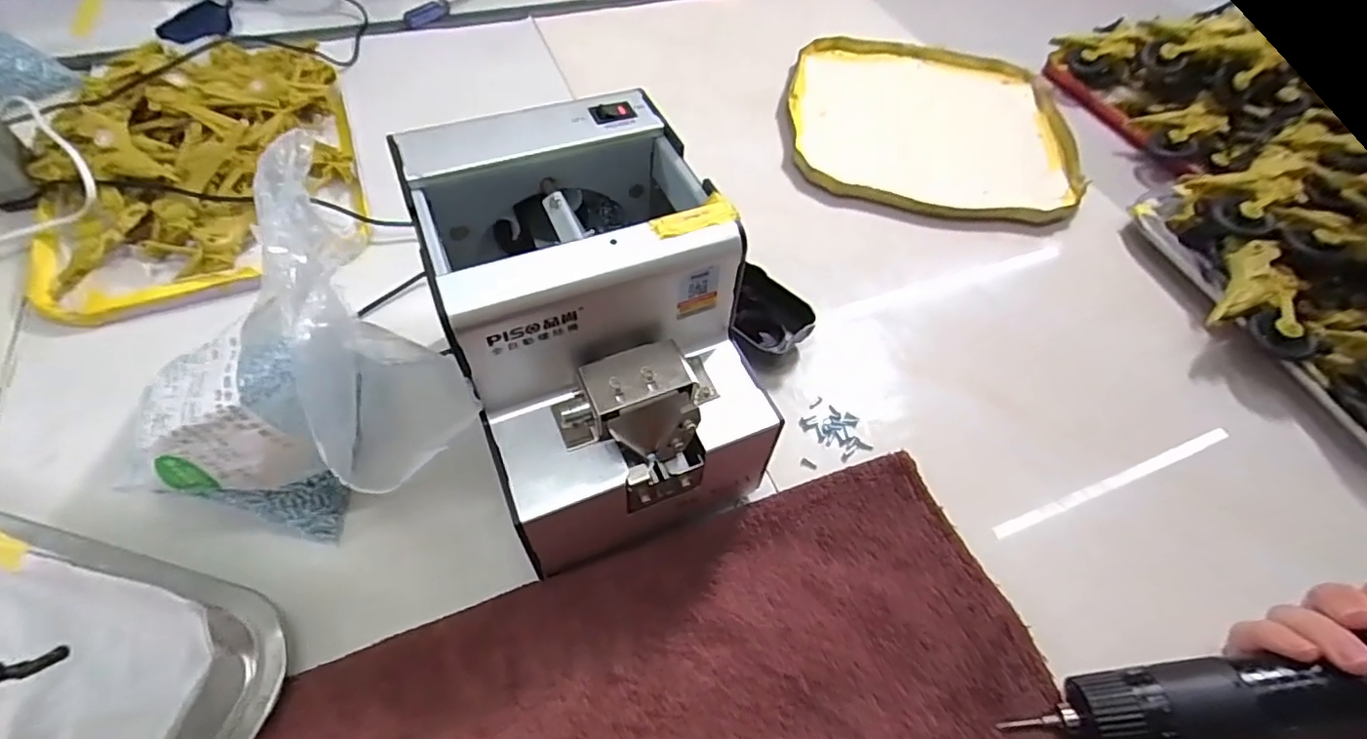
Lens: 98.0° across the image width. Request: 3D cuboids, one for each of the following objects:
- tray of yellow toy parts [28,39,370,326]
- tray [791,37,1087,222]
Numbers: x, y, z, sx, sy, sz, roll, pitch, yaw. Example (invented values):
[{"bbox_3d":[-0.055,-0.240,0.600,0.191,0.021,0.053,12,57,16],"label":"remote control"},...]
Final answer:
[{"bbox_3d":[-0.360,-0.165,0.436,0.201,0.058,0.263,-16,58,-15],"label":"tray of yellow toy parts"},{"bbox_3d":[0.222,-0.227,0.544,0.243,0.016,0.248,11,55,3],"label":"tray"}]

